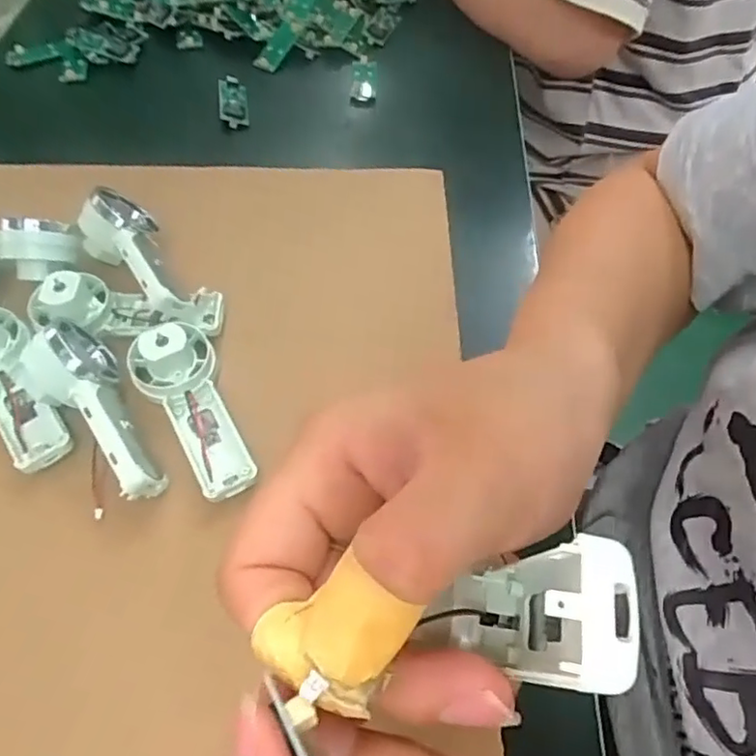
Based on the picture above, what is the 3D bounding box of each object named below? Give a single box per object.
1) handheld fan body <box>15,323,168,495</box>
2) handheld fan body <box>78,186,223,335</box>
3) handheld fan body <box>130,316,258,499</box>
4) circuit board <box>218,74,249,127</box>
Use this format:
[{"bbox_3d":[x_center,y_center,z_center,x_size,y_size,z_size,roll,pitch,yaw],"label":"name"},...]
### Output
[{"bbox_3d":[-0.126,0.015,0.269,0.036,0.032,0.092,-30,63,-22],"label":"handheld fan body"},{"bbox_3d":[-0.122,-0.058,0.322,0.044,0.045,0.104,-34,66,-23],"label":"handheld fan body"},{"bbox_3d":[-0.083,0.015,0.278,0.037,0.019,0.086,-25,74,-19],"label":"handheld fan body"},{"bbox_3d":[-0.104,-0.200,0.433,0.020,0.007,0.057,-5,57,-7],"label":"circuit board"}]

